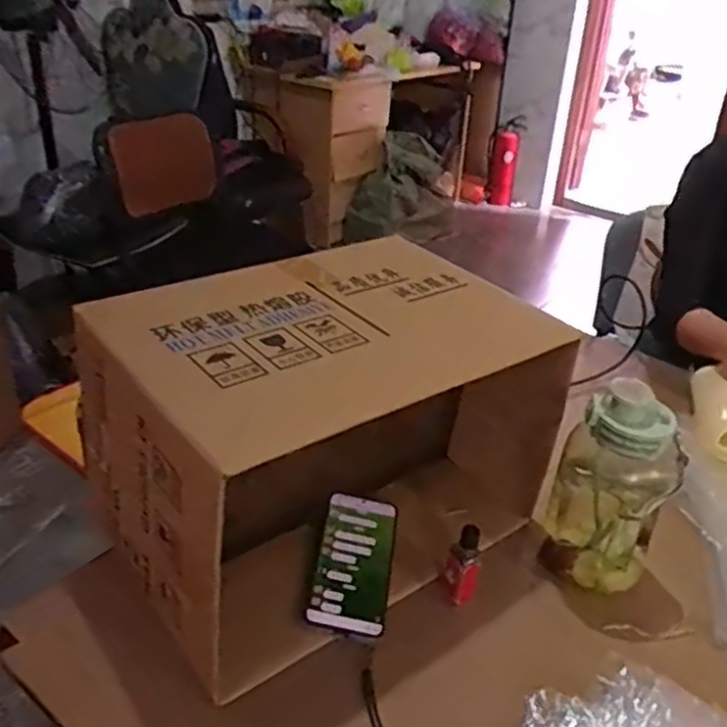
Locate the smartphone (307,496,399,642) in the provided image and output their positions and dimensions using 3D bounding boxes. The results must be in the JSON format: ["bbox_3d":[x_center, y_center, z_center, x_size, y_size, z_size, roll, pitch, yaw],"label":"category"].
[{"bbox_3d":[-0.008,0.194,0.713,0.075,0.010,0.151,15,39,-2],"label":"smartphone"}]

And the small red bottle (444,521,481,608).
[{"bbox_3d":[0.097,0.195,0.699,0.030,0.084,0.035,11,31,14],"label":"small red bottle"}]

